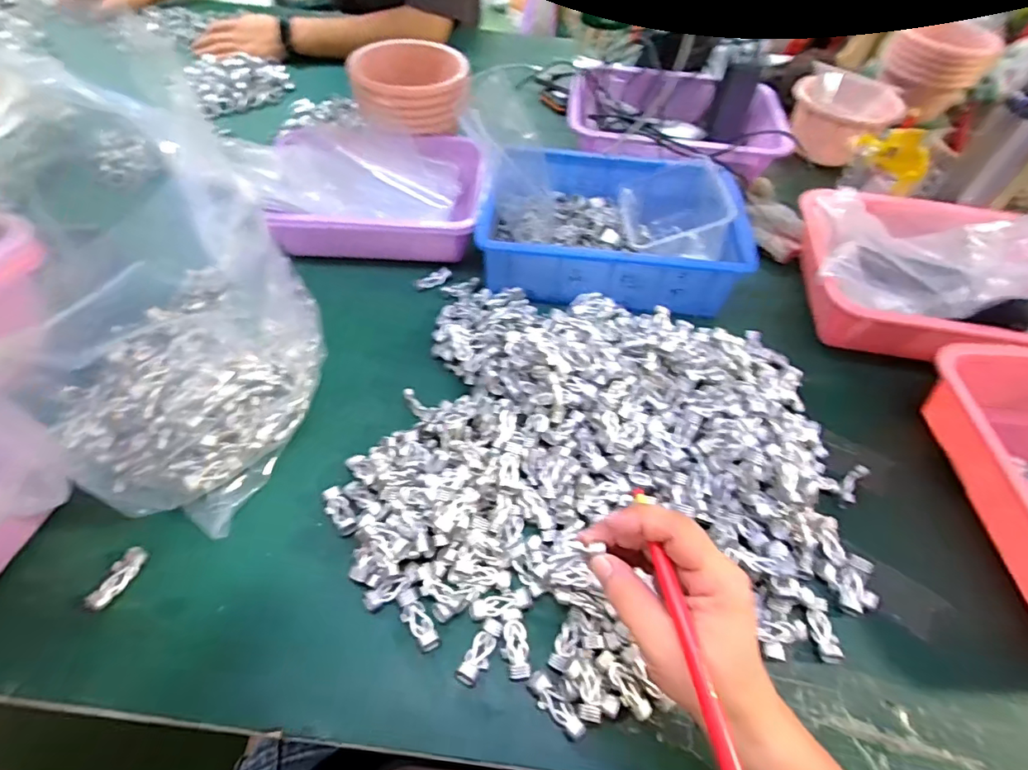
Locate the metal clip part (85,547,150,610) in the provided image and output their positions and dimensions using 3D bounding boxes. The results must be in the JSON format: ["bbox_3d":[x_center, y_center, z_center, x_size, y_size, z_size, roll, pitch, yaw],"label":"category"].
[{"bbox_3d":[-0.298,0.145,0.381,0.016,0.011,0.046,12,53,5],"label":"metal clip part"}]

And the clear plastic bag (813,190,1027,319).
[{"bbox_3d":[0.482,-0.140,0.528,0.289,0.136,0.191,9,48,35],"label":"clear plastic bag"}]

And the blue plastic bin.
[{"bbox_3d":[0.116,-0.195,0.605,0.281,0.080,0.195,8,53,2],"label":"blue plastic bin"}]

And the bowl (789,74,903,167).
[{"bbox_3d":[0.505,-0.416,0.790,0.124,0.077,0.152,-22,57,-19],"label":"bowl"}]

